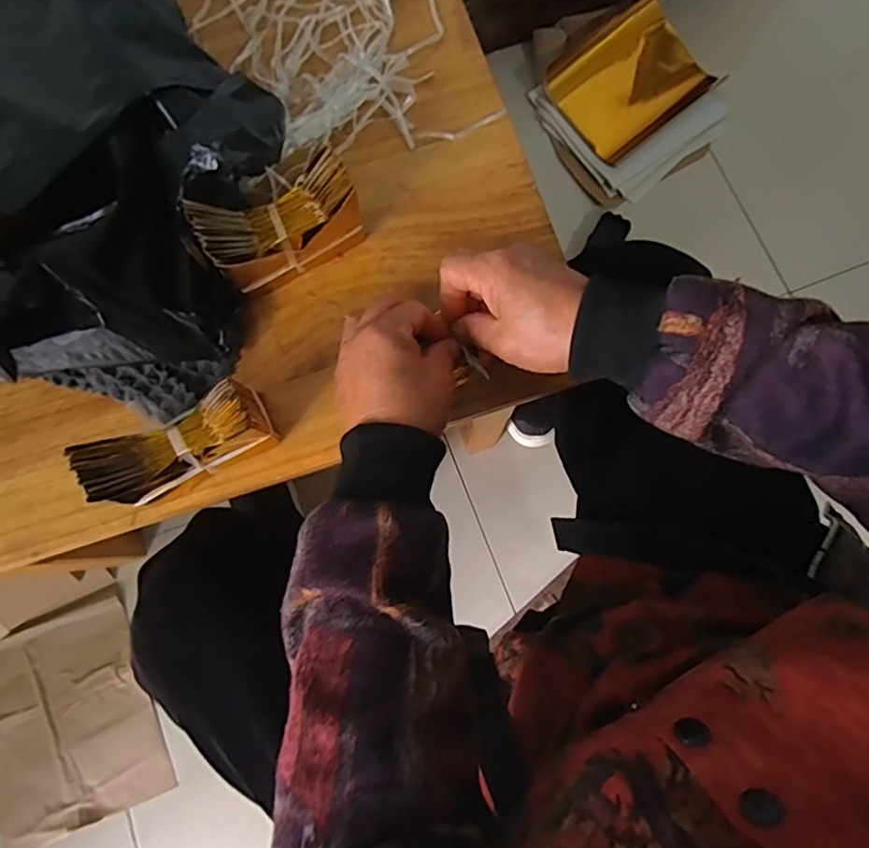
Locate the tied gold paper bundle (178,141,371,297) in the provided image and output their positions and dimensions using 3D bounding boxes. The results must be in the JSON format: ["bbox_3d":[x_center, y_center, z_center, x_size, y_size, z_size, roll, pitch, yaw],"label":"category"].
[{"bbox_3d":[-0.105,-0.141,0.395,0.104,0.072,0.057,-30,80,-5],"label":"tied gold paper bundle"}]

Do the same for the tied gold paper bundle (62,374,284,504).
[{"bbox_3d":[-0.159,0.013,0.366,0.104,0.073,0.042,-28,80,-5],"label":"tied gold paper bundle"}]

